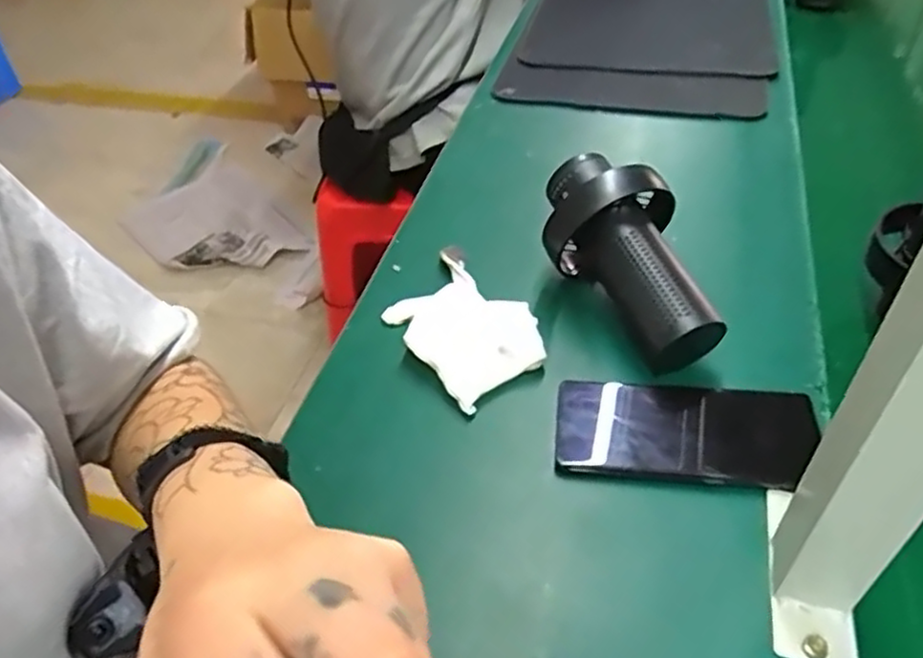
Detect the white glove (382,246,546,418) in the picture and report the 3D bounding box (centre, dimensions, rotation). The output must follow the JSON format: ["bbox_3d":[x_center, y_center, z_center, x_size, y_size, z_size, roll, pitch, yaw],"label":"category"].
[{"bbox_3d":[-0.004,-0.007,0.535,0.090,0.024,0.152,-26,48,-20],"label":"white glove"}]

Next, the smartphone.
[{"bbox_3d":[0.144,0.067,0.450,0.161,0.015,0.070,4,45,9],"label":"smartphone"}]

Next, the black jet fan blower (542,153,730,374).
[{"bbox_3d":[0.124,-0.050,0.521,0.084,0.091,0.174,-20,61,-13],"label":"black jet fan blower"}]

